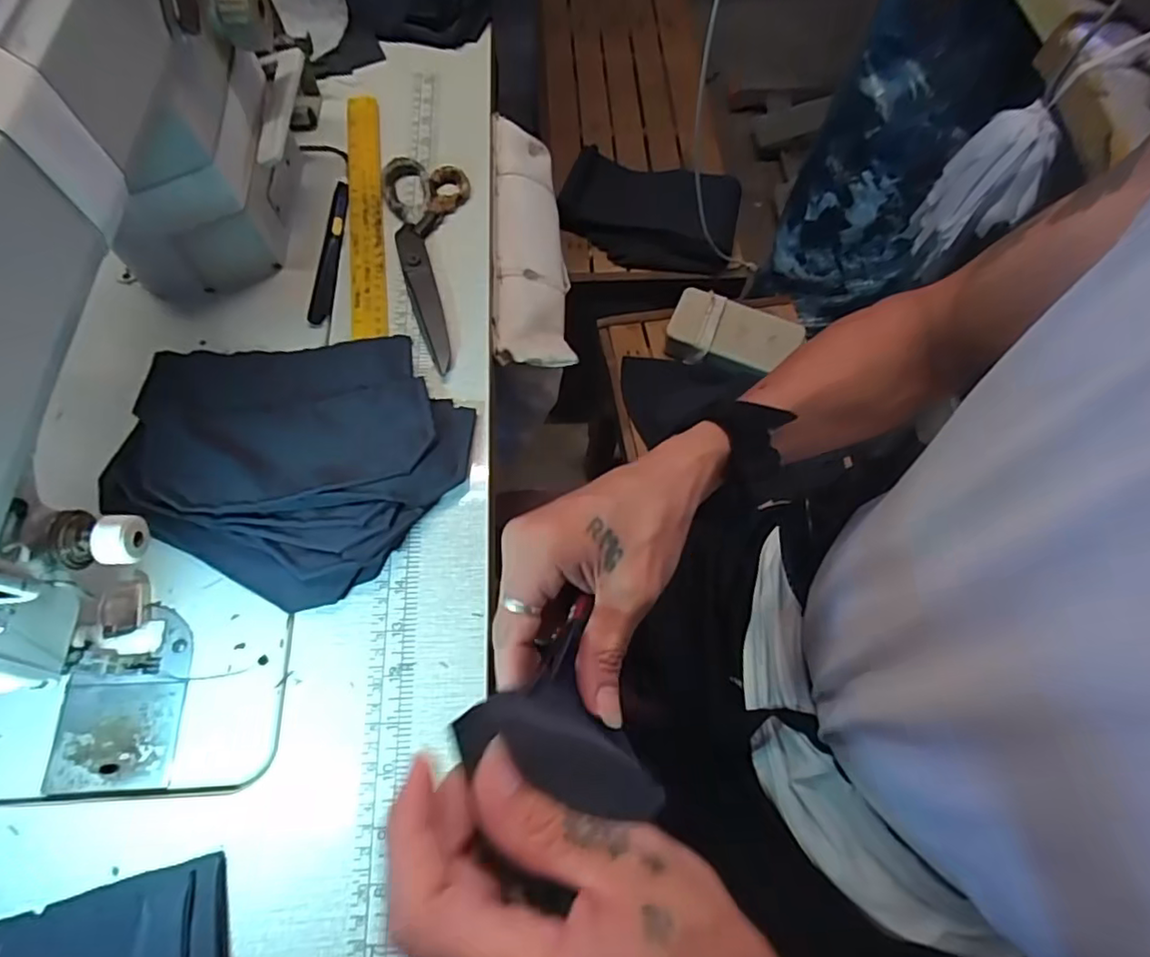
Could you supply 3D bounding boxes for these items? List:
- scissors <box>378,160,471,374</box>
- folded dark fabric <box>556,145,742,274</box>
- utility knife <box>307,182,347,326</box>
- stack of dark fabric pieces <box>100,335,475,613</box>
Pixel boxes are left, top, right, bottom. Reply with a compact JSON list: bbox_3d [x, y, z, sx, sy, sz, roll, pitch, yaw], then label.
[{"bbox_3d":[-0.102,-0.169,0.463,0.063,0.009,0.191,-12,68,-7],"label":"scissors"},{"bbox_3d":[0.107,-0.383,0.896,0.247,0.074,0.144,16,67,4],"label":"folded dark fabric"},{"bbox_3d":[-0.184,-0.173,0.463,0.016,0.009,0.130,2,67,-2],"label":"utility knife"},{"bbox_3d":[-0.178,-0.027,0.390,0.200,0.030,0.175,25,68,8],"label":"stack of dark fabric pieces"}]

